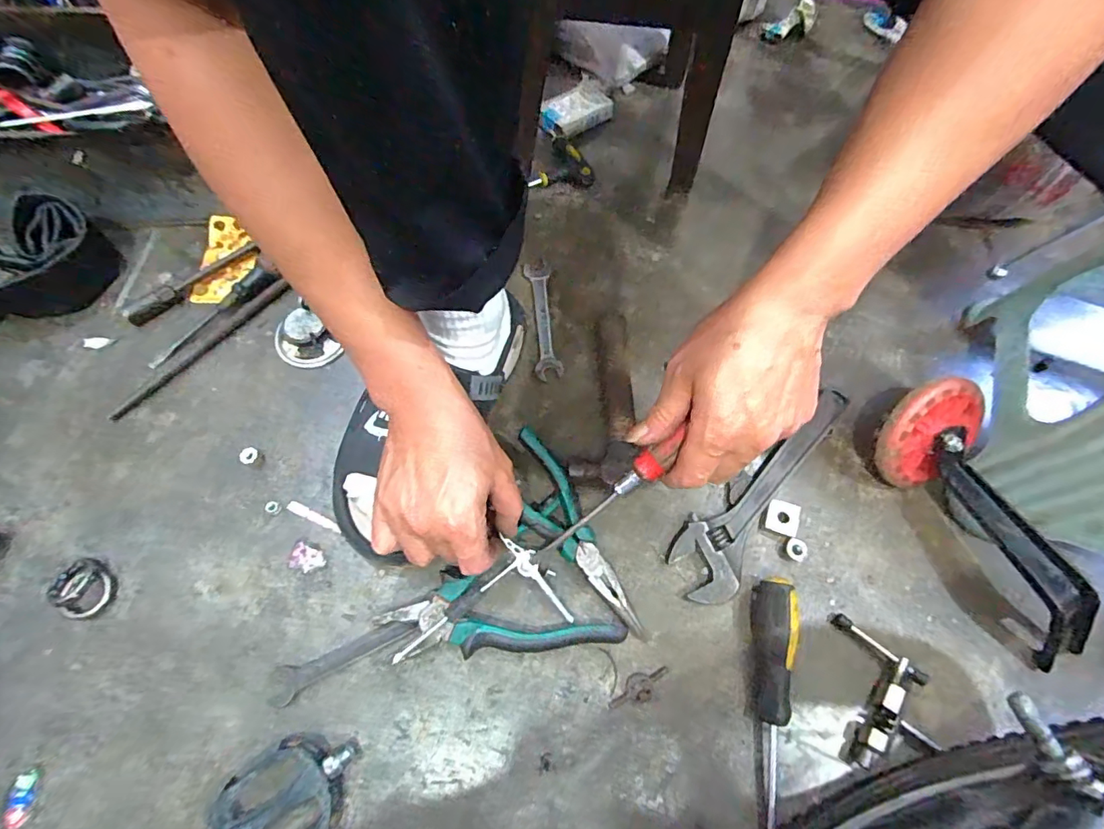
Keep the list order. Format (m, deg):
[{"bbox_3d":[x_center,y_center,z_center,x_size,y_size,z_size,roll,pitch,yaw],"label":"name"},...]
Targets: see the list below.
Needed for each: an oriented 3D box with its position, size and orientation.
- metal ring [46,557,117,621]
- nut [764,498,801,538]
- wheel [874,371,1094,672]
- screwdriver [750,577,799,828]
[{"bbox_3d":[-0.367,0.136,0.389,0.047,0.007,0.038,31,67,11],"label":"metal ring"},{"bbox_3d":[0.200,0.089,0.434,0.025,0.010,0.028,21,65,7],"label":"nut"},{"bbox_3d":[0.368,0.078,0.411,0.095,0.085,0.225,-31,70,-16],"label":"wheel"},{"bbox_3d":[0.164,0.208,0.370,0.027,0.030,0.163,11,65,2],"label":"screwdriver"}]

